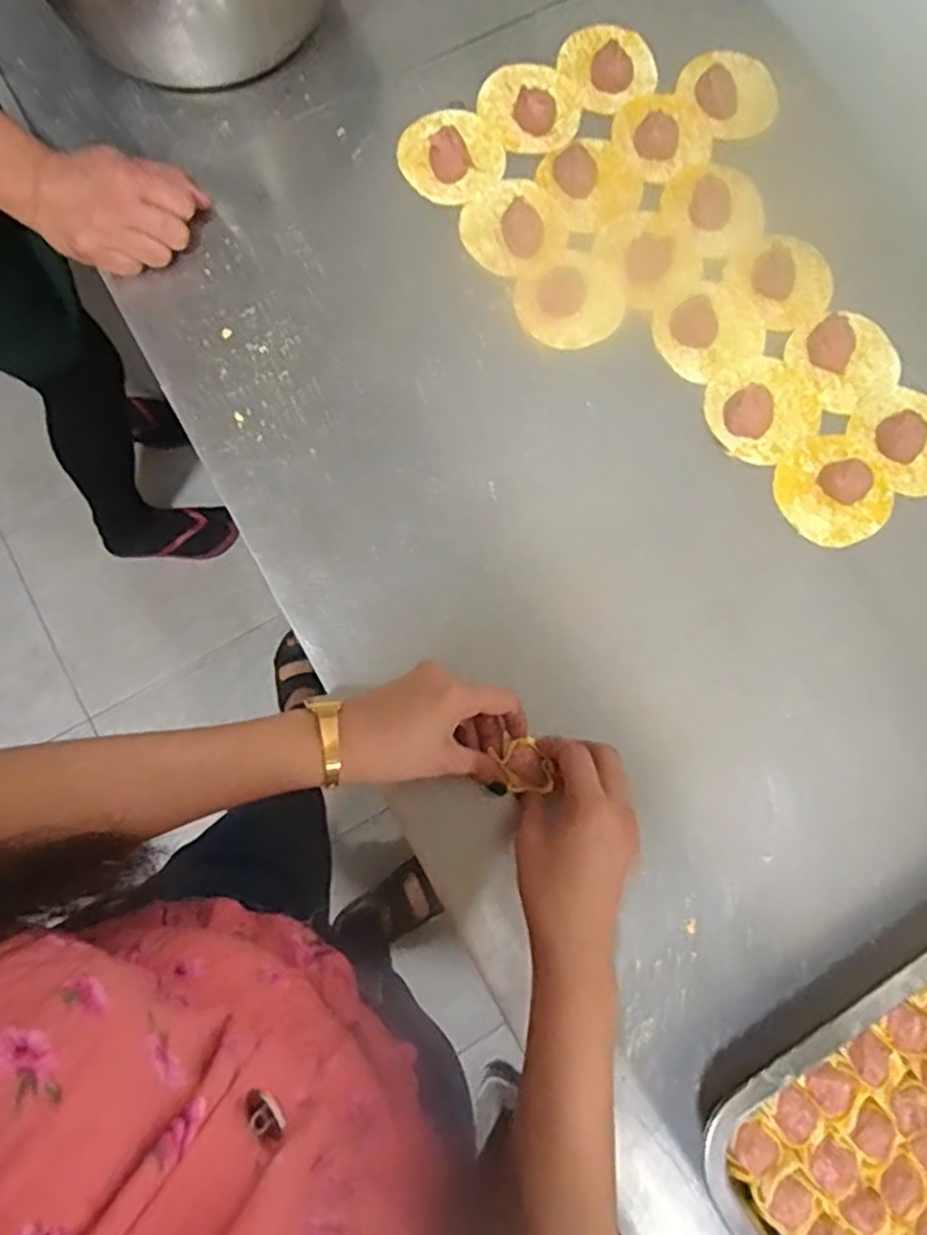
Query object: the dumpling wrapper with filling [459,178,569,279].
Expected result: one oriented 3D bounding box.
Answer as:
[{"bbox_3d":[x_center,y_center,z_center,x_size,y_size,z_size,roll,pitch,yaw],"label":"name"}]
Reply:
[{"bbox_3d":[0.039,-0.306,0.559,0.076,0.013,0.080,-17,79,-5],"label":"dumpling wrapper with filling"}]

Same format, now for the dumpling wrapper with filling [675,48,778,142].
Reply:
[{"bbox_3d":[0.224,-0.435,0.593,0.076,0.018,0.077,0,78,-1],"label":"dumpling wrapper with filling"}]

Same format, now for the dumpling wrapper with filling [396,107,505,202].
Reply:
[{"bbox_3d":[-0.010,-0.374,0.570,0.082,0.028,0.079,0,78,-1],"label":"dumpling wrapper with filling"}]

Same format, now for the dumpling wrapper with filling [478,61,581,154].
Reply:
[{"bbox_3d":[0.054,-0.421,0.586,0.080,0.015,0.084,0,78,-1],"label":"dumpling wrapper with filling"}]

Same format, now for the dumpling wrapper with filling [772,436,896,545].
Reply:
[{"bbox_3d":[0.271,-0.095,0.518,0.079,0.021,0.080,0,78,-1],"label":"dumpling wrapper with filling"}]

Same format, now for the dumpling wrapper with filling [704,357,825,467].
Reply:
[{"bbox_3d":[0.223,-0.159,0.531,0.081,0.021,0.077,0,78,-1],"label":"dumpling wrapper with filling"}]

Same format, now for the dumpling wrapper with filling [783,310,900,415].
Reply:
[{"bbox_3d":[0.292,-0.199,0.546,0.075,0.014,0.073,-31,80,-7],"label":"dumpling wrapper with filling"}]

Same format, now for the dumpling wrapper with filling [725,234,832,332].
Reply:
[{"bbox_3d":[0.249,-0.261,0.557,0.069,0.010,0.073,0,78,-1],"label":"dumpling wrapper with filling"}]

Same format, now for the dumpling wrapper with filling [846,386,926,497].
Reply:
[{"bbox_3d":[0.336,-0.134,0.532,0.070,0.016,0.076,-33,81,-8],"label":"dumpling wrapper with filling"}]

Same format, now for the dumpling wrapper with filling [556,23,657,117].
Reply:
[{"bbox_3d":[0.119,-0.458,0.595,0.072,0.017,0.077,0,78,-1],"label":"dumpling wrapper with filling"}]

